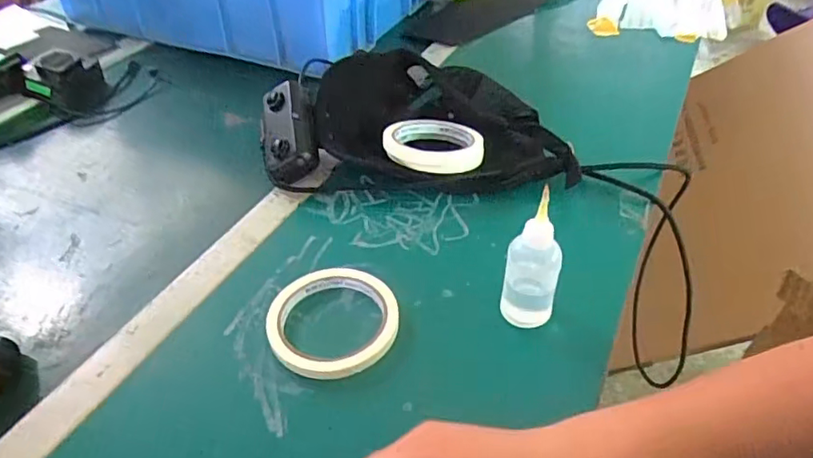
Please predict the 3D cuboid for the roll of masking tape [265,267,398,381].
[{"bbox_3d":[-0.055,0.066,0.424,0.095,0.016,0.093,-2,40,2],"label":"roll of masking tape"}]

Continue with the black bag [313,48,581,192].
[{"bbox_3d":[0.037,-0.110,0.585,0.258,0.077,0.155,1,40,6],"label":"black bag"}]

